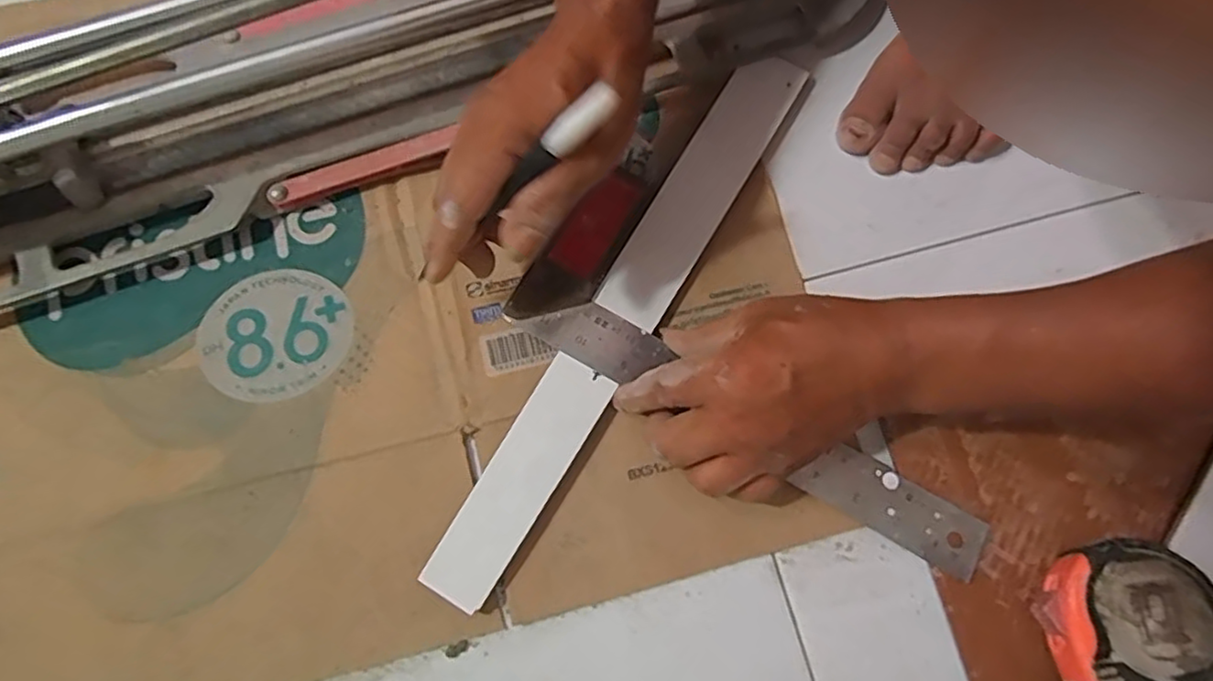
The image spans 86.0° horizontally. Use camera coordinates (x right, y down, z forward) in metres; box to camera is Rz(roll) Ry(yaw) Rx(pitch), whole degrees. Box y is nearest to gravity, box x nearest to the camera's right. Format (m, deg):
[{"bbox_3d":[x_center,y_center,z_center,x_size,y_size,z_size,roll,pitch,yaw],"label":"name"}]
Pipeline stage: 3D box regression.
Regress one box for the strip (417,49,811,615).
[{"bbox_3d":[0.015,-0.024,0.394,0.041,0.004,0.387,31,77,7],"label":"strip"}]

